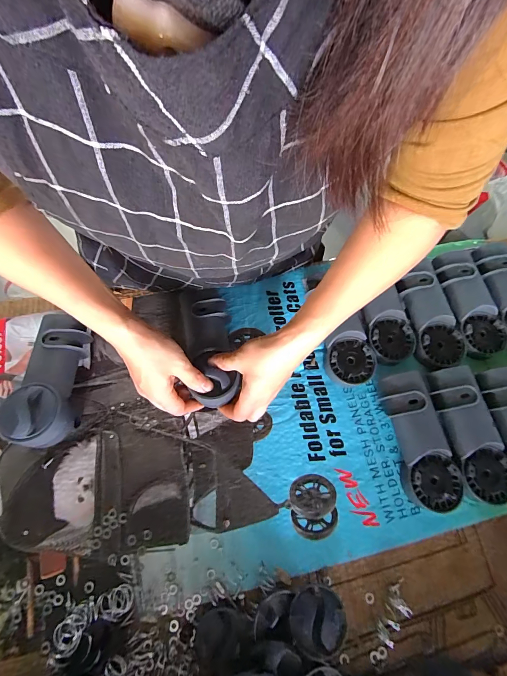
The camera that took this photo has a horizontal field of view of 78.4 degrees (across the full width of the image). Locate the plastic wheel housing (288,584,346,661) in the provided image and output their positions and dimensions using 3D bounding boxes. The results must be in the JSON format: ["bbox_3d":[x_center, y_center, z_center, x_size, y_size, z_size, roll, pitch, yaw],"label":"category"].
[{"bbox_3d":[0.064,0.291,0.325,0.054,0.030,0.052,0,73,-1],"label":"plastic wheel housing"}]

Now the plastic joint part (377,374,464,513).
[{"bbox_3d":[0.204,0.124,0.385,0.061,0.044,0.164,-12,70,-7],"label":"plastic joint part"}]

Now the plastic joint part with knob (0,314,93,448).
[{"bbox_3d":[-0.248,0.048,0.384,0.064,0.045,0.159,-3,58,-2],"label":"plastic joint part with knob"}]

